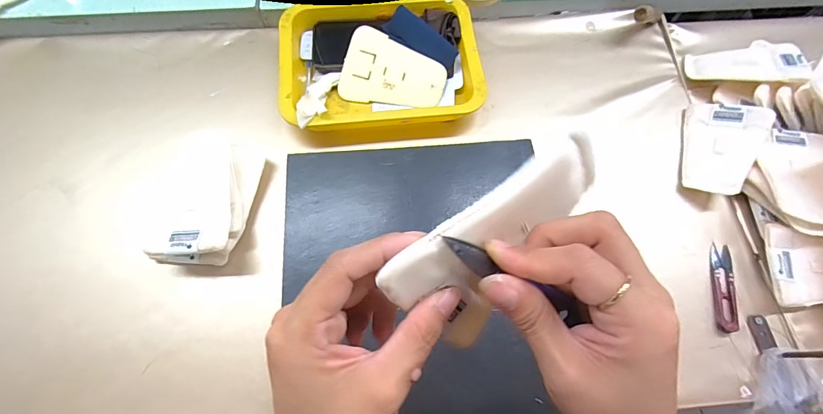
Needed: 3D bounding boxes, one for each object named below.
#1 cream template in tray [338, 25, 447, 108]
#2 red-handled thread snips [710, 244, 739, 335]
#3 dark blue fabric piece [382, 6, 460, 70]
[{"bbox_3d":[-0.023,-0.176,0.511,0.134,0.004,0.093,16,91,-1],"label":"cream template in tray"},{"bbox_3d":[0.355,0.090,0.437,0.024,0.006,0.099,13,69,4],"label":"red-handled thread snips"},{"bbox_3d":[0.015,-0.225,0.517,0.111,0.012,0.045,36,87,6],"label":"dark blue fabric piece"}]

